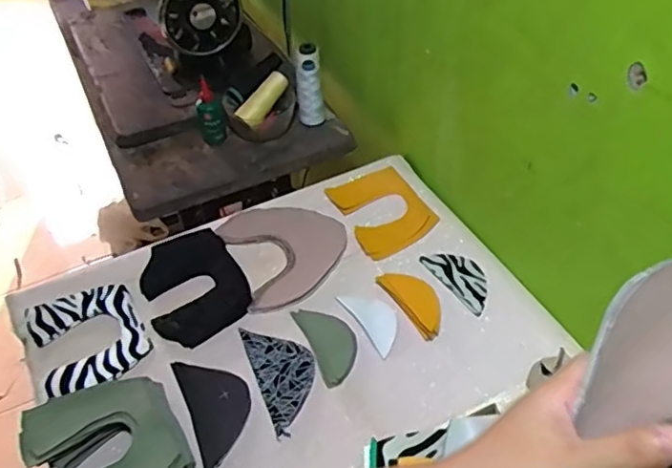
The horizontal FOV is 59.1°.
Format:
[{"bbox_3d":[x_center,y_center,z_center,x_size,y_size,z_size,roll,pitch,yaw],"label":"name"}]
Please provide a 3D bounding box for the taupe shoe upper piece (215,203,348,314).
[{"bbox_3d":[-0.067,0.017,0.839,0.163,0.014,0.176,-19,49,-15],"label":"taupe shoe upper piece"}]

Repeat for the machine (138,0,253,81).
[{"bbox_3d":[-0.296,-0.434,1.133,0.149,0.228,0.348,-24,50,-19],"label":"machine"}]

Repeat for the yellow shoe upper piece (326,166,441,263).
[{"bbox_3d":[0.067,-0.038,0.884,0.119,0.011,0.151,-27,56,-15],"label":"yellow shoe upper piece"}]

